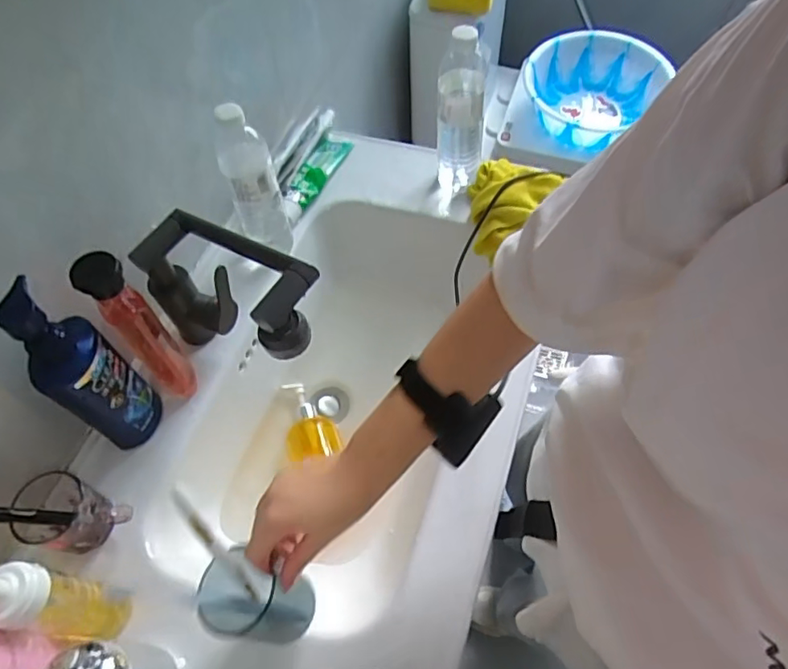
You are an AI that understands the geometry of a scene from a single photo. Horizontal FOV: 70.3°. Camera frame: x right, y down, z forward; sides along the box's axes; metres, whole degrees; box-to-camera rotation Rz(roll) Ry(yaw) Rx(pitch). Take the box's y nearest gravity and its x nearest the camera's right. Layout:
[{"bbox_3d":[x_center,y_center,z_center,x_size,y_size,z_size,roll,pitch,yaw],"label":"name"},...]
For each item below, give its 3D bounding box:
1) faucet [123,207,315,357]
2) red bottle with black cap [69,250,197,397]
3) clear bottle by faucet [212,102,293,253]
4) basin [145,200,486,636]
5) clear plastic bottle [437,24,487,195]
[{"bbox_3d":[-0.171,-0.030,0.620,0.209,0.180,0.075,27,63,19],"label":"faucet"},{"bbox_3d":[-0.268,-0.002,0.598,0.044,0.210,0.056,-39,63,-20],"label":"red bottle with black cap"},{"bbox_3d":[-0.178,-0.192,0.704,0.064,0.208,0.066,-17,58,-7],"label":"clear bottle by faucet"},{"bbox_3d":[-0.080,0.069,0.761,0.297,0.145,0.540,12,59,11],"label":"basin"},{"bbox_3d":[0.093,-0.298,0.772,0.062,0.237,0.069,7,58,8],"label":"clear plastic bottle"}]

